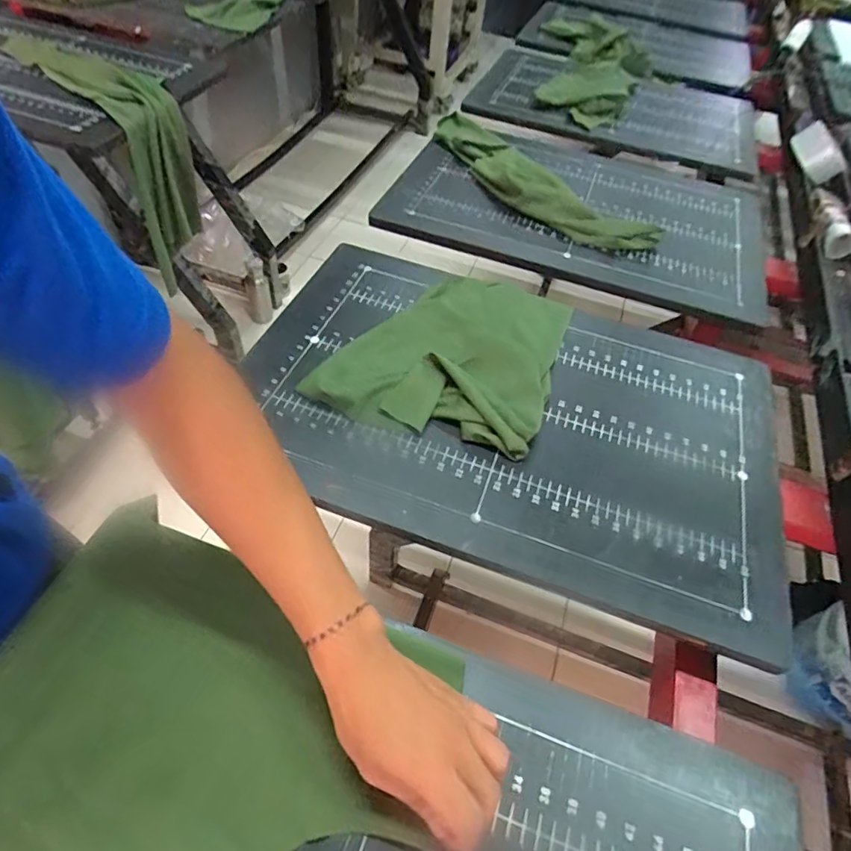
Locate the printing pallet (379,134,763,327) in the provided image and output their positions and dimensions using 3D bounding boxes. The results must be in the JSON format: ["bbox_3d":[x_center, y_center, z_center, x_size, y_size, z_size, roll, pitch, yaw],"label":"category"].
[{"bbox_3d":[0.260,-0.354,0.895,0.595,0.031,0.379,17,52,9],"label":"printing pallet"}]

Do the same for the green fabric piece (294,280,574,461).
[{"bbox_3d":[0.031,-0.101,0.662,0.250,0.028,0.289,17,52,9],"label":"green fabric piece"}]

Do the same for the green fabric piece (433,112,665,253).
[{"bbox_3d":[0.164,-0.429,0.928,0.146,0.034,0.504,-30,59,-25],"label":"green fabric piece"}]

